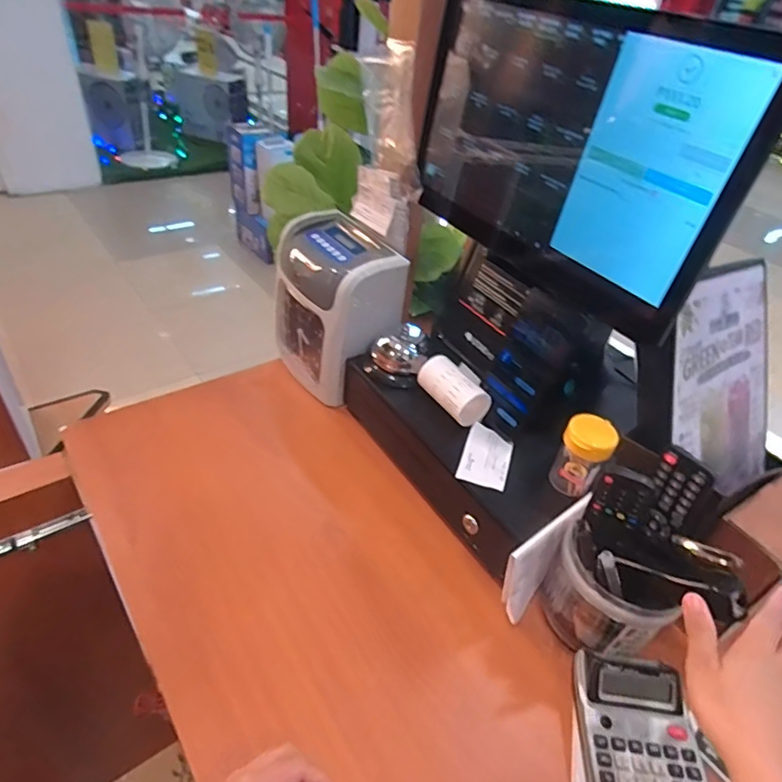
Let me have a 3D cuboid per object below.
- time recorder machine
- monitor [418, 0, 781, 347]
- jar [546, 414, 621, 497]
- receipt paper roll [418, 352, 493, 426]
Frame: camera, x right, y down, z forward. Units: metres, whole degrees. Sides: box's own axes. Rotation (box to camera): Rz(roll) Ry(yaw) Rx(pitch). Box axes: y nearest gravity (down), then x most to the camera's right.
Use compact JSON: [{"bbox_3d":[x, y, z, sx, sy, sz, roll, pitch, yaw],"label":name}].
[{"bbox_3d":[-0.077,-0.117,0.741,0.137,0.201,0.193,-20,48,-26],"label":"time recorder machine"},{"bbox_3d":[0.151,-0.232,0.503,0.042,0.223,0.373,-18,46,-27],"label":"monitor"},{"bbox_3d":[0.193,0.072,0.532,0.055,0.082,0.058,4,40,-4],"label":"jar"},{"bbox_3d":[0.071,-0.002,0.616,0.049,0.045,0.087,-27,50,-34],"label":"receipt paper roll"}]

